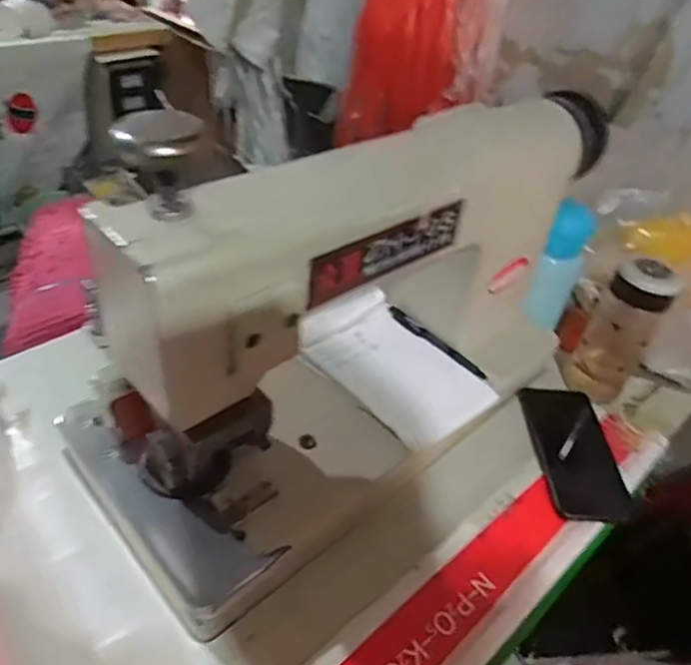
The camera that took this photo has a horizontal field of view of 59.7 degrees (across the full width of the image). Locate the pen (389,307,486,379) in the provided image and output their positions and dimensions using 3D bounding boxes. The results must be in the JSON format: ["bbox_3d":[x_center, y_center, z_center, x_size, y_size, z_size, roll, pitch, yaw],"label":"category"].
[{"bbox_3d":[0.100,0.009,0.668,0.135,0.012,0.017,35,49,28],"label":"pen"}]

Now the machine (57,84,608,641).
[{"bbox_3d":[0.047,-0.030,0.566,0.522,0.295,0.192,-27,52,-34],"label":"machine"}]

